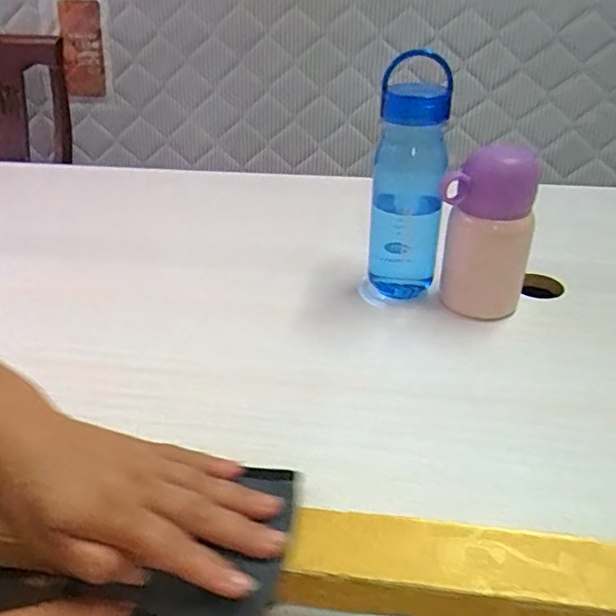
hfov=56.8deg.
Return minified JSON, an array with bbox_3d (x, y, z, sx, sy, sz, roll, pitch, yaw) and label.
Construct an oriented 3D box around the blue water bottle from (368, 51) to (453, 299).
[{"bbox_3d":[0.092,-0.110,0.539,0.067,0.219,0.066,0,32,1],"label":"blue water bottle"}]

